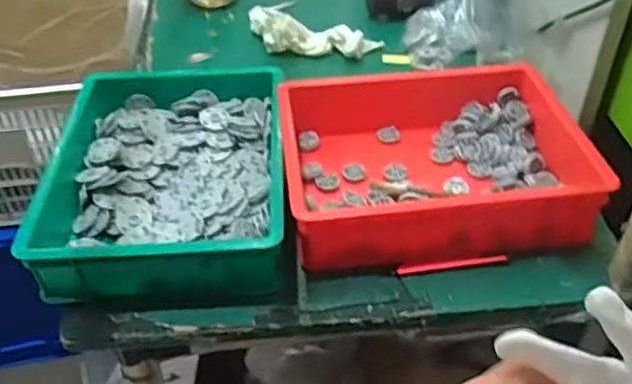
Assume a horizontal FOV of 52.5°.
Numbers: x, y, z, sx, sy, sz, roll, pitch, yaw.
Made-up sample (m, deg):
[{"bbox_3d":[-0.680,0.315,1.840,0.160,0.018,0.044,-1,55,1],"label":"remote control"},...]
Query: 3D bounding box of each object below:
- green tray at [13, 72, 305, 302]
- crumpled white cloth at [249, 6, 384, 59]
[{"bbox_3d":[-0.182,-0.031,0.805,0.282,0.068,0.380,-5,41,-3],"label":"green tray"},{"bbox_3d":[-0.025,-0.280,1.132,0.258,0.057,0.102,17,45,21],"label":"crumpled white cloth"}]

